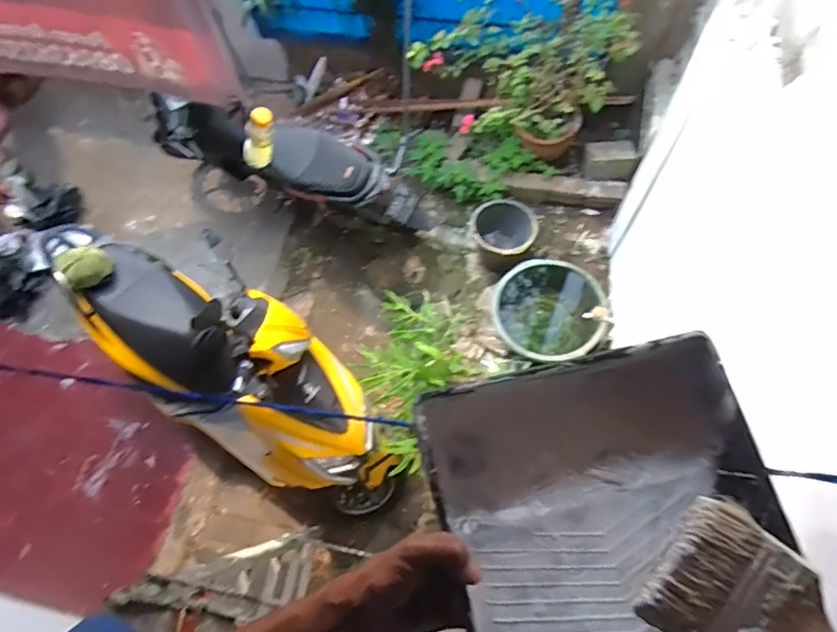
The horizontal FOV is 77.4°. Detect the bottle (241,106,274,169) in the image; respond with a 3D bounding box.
[{"bbox_3d":[-0.384,-0.423,1.243,0.066,0.220,0.075,14,61,-12],"label":"bottle"}]

